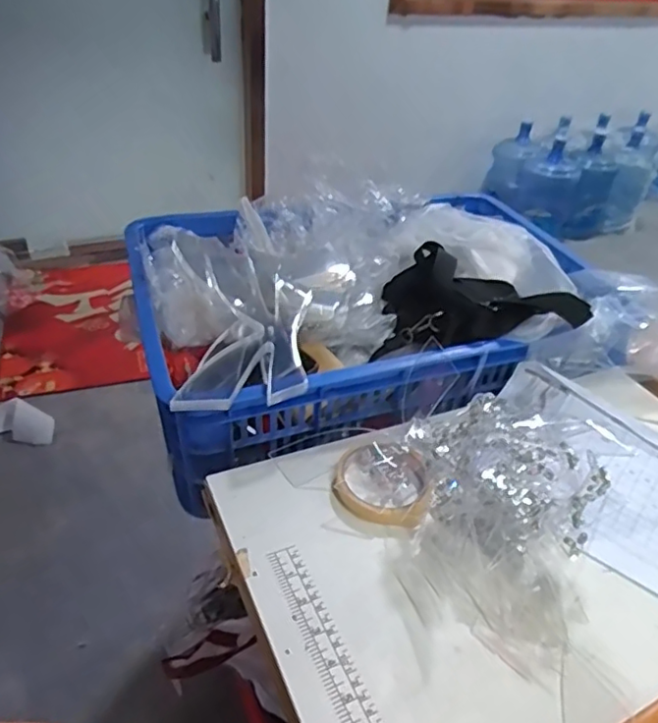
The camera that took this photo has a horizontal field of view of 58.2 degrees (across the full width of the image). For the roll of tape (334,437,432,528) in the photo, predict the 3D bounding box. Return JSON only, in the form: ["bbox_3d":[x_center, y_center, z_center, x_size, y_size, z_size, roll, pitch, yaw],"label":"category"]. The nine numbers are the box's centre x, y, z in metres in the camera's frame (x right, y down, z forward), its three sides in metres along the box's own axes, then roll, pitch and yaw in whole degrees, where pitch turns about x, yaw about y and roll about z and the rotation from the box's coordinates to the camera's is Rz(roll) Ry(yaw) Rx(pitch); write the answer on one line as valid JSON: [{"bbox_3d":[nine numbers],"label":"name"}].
[{"bbox_3d":[0.053,0.108,0.558,0.094,0.022,0.089,3,37,-2],"label":"roll of tape"}]

